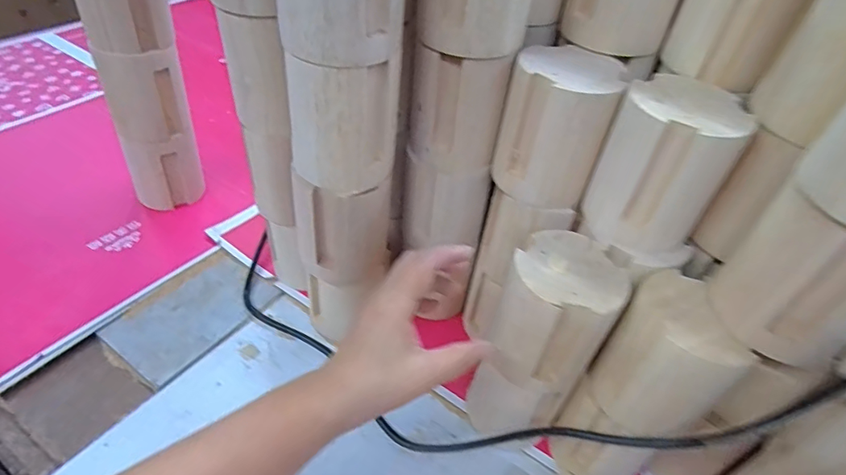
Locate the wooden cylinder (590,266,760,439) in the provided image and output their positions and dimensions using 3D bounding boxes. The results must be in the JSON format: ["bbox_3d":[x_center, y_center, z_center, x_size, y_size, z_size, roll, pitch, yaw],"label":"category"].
[{"bbox_3d":[0.171,0.087,0.351,0.074,0.098,0.066,32,49,24],"label":"wooden cylinder"}]

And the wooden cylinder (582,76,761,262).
[{"bbox_3d":[0.168,-0.049,0.352,0.081,0.100,0.082,28,47,21],"label":"wooden cylinder"}]

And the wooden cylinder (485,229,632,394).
[{"bbox_3d":[0.096,0.056,0.367,0.078,0.092,0.081,18,45,11],"label":"wooden cylinder"}]

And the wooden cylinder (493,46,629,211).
[{"bbox_3d":[0.100,-0.083,0.378,0.074,0.096,0.072,21,45,15],"label":"wooden cylinder"}]

